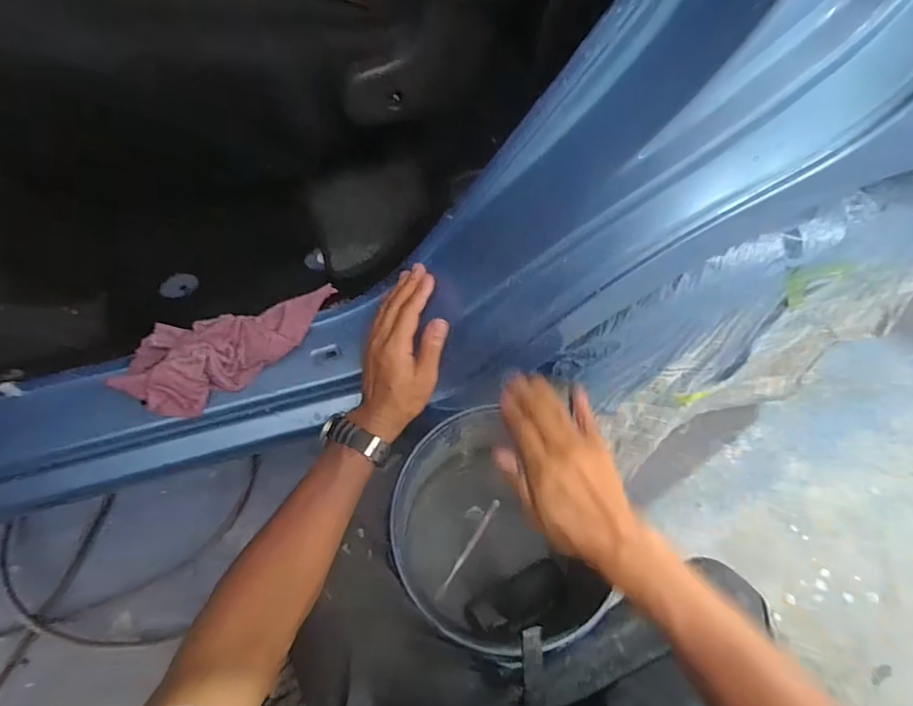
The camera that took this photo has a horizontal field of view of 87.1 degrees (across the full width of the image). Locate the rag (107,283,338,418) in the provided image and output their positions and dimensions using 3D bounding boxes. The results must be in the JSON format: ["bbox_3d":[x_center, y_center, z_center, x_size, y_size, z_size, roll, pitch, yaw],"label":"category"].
[{"bbox_3d":[-0.265,-0.017,0.576,0.261,0.050,0.103,-34,67,-20],"label":"rag"}]

